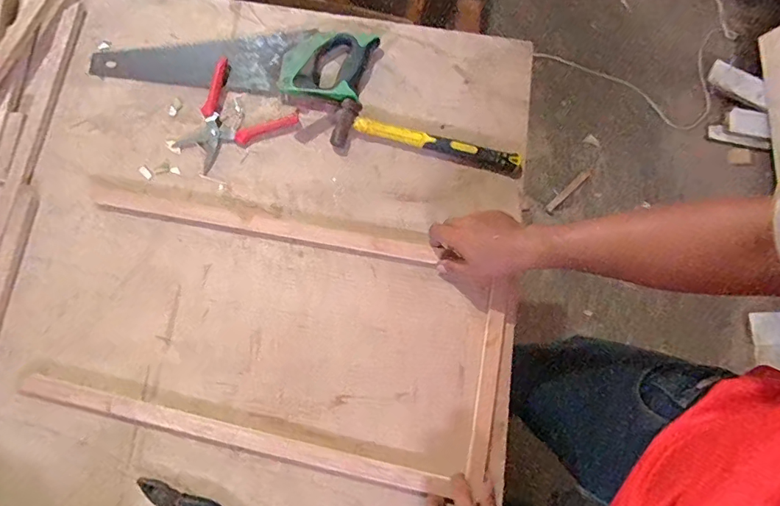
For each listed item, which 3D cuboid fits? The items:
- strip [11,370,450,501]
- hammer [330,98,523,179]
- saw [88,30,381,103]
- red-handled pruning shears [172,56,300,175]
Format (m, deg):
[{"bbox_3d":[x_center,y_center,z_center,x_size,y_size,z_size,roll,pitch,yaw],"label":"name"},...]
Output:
[{"bbox_3d":[-0.207,0.240,0.594,0.557,0.011,0.030,14,77,1],"label":"strip"},{"bbox_3d":[0.057,-0.160,0.693,0.291,0.024,0.070,18,77,3],"label":"hammer"},{"bbox_3d":[-0.246,-0.312,0.713,0.423,0.028,0.120,8,76,0],"label":"saw"},{"bbox_3d":[-0.246,-0.199,0.692,0.142,0.023,0.154,36,78,7],"label":"red-handled pruning shears"}]

